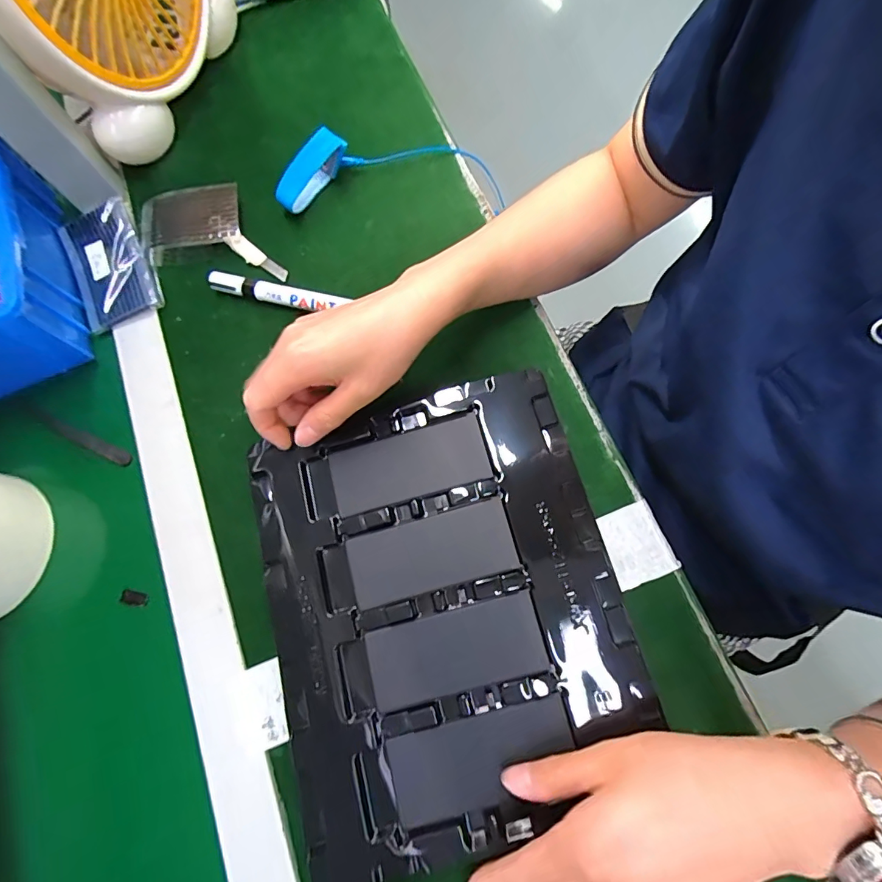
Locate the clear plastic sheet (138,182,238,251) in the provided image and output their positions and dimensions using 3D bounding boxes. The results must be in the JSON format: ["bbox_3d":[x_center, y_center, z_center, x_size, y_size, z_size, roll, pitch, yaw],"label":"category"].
[{"bbox_3d":[-0.227,-0.196,0.415,0.093,0.013,0.063,-11,74,-1],"label":"clear plastic sheet"}]

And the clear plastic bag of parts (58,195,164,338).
[{"bbox_3d":[-0.290,-0.152,0.402,0.067,0.021,0.109,-28,75,-6],"label":"clear plastic bag of parts"}]

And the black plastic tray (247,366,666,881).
[{"bbox_3d":[0.000,0.101,0.299,0.219,0.015,0.262,-17,74,-3],"label":"black plastic tray"}]

